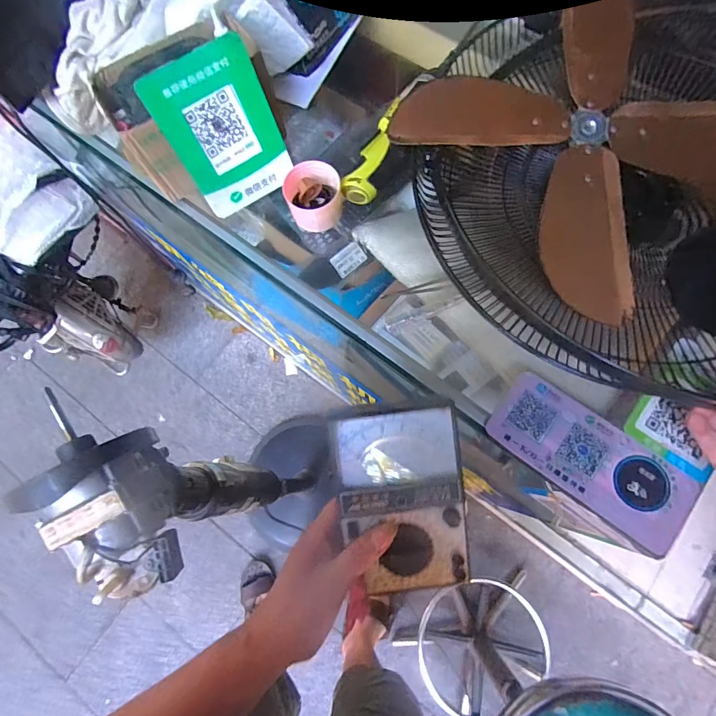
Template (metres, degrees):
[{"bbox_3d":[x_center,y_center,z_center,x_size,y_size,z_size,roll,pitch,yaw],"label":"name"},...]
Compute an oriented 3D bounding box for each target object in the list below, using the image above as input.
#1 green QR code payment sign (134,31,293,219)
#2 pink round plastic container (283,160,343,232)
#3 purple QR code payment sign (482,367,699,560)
[{"bbox_3d":[-0.146,-0.246,0.455,0.113,0.160,0.008,-35,54,-7],"label":"green QR code payment sign"},{"bbox_3d":[-0.053,-0.197,0.492,0.064,0.048,0.067,-1,75,2],"label":"pink round plastic container"},{"bbox_3d":[0.235,0.099,0.412,0.197,0.006,0.089,37,79,11],"label":"purple QR code payment sign"}]

